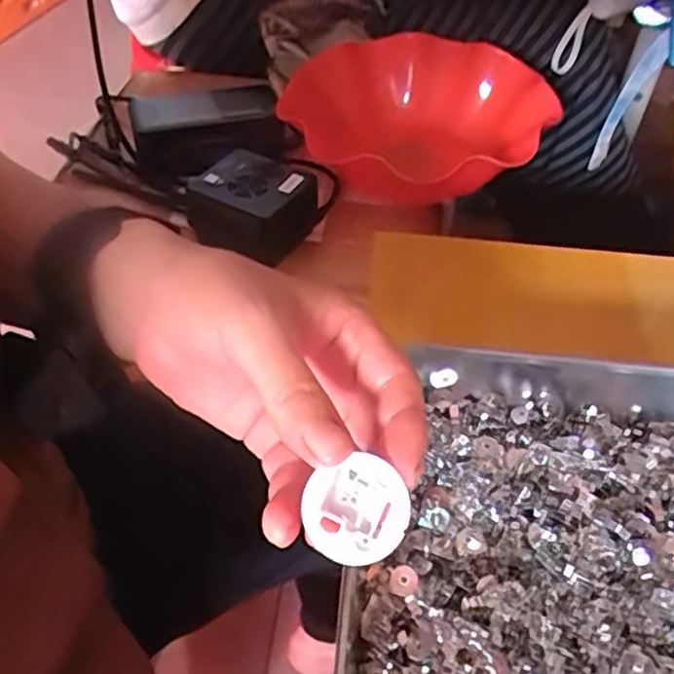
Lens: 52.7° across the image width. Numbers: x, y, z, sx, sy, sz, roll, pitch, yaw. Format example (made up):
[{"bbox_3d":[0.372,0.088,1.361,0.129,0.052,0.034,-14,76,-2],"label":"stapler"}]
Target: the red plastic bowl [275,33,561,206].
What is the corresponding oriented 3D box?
[{"bbox_3d":[0.080,-0.197,0.624,0.201,0.069,0.238,-27,53,-24],"label":"red plastic bowl"}]

